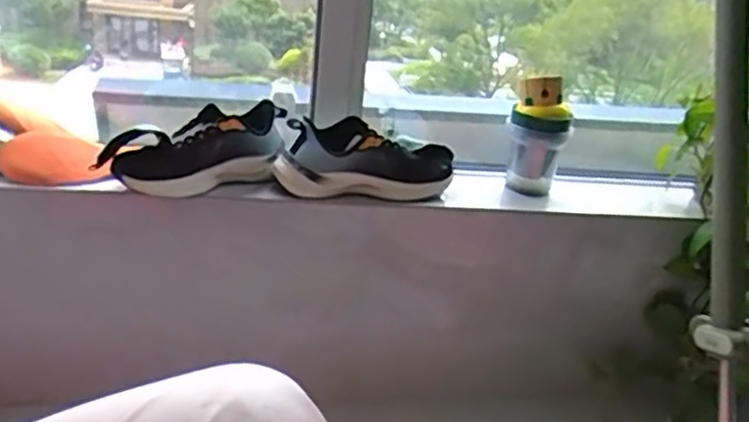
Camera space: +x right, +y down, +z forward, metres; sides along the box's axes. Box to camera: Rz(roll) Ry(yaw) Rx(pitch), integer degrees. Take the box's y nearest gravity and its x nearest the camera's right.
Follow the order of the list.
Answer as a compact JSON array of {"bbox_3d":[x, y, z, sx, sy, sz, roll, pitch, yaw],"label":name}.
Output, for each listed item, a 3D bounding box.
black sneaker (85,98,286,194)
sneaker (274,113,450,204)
[{"bbox_3d":[-0.257,-0.090,0.970,0.255,0.110,0.084,-5,24,-30],"label":"black sneaker"},{"bbox_3d":[-0.013,-0.077,1.021,0.256,0.101,0.113,9,21,4],"label":"sneaker"}]

